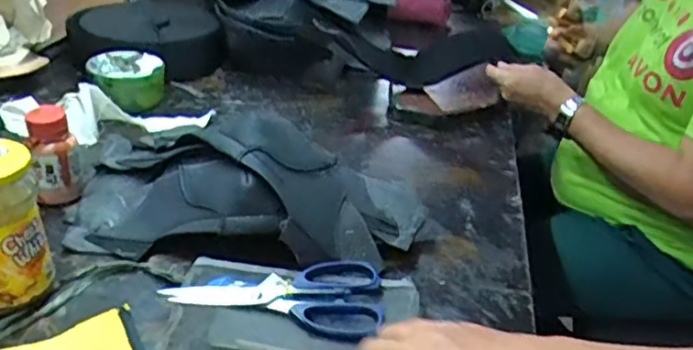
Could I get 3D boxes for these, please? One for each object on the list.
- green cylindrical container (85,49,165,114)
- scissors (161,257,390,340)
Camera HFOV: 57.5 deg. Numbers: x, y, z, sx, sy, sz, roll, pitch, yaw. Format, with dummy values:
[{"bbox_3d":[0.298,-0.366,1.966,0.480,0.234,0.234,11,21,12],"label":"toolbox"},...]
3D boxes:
[{"bbox_3d":[-0.315,-0.133,0.909,0.105,0.053,0.117,-6,33,-17],"label":"green cylindrical container"},{"bbox_3d":[-0.060,0.099,0.560,0.185,0.011,0.090,8,30,3],"label":"scissors"}]

